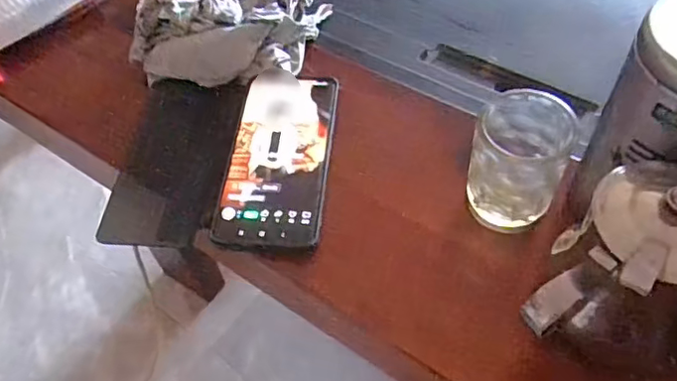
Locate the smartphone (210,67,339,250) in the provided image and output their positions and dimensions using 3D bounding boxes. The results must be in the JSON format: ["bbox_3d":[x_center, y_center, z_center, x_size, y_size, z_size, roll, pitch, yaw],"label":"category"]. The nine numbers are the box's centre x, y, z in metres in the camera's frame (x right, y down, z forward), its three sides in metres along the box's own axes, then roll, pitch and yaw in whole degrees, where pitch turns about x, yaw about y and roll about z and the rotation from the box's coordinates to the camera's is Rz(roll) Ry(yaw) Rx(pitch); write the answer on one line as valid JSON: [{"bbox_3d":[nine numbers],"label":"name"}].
[{"bbox_3d":[-0.043,-0.028,0.435,0.074,0.013,0.158,4,54,6],"label":"smartphone"}]

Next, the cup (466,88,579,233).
[{"bbox_3d":[0.119,-0.016,0.386,0.059,0.075,0.063,-2,53,2],"label":"cup"}]

